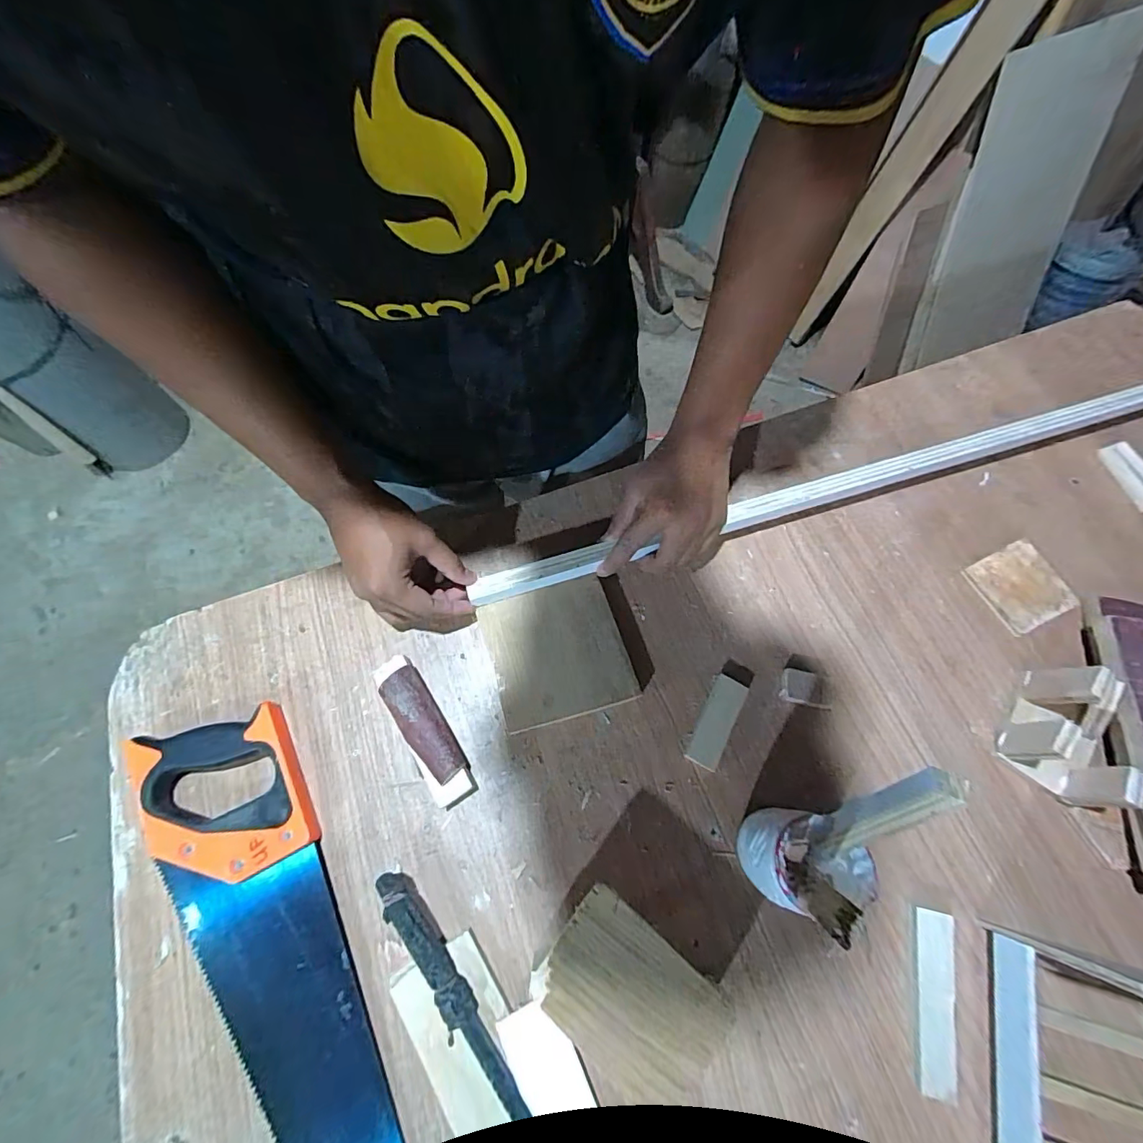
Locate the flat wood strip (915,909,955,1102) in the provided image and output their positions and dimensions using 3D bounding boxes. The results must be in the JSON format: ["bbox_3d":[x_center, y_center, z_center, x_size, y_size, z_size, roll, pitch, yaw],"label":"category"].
[{"bbox_3d":[0.263,0.309,0.360,0.025,0.014,0.110,13,68,5],"label":"flat wood strip"}]

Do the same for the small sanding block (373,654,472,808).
[{"bbox_3d":[-0.127,0.132,0.424,0.037,0.029,0.126,-30,71,-12],"label":"small sanding block"}]

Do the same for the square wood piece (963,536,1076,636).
[{"bbox_3d":[0.433,0.014,0.479,0.078,0.012,0.073,-24,70,-9],"label":"square wood piece"}]

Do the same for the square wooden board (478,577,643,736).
[{"bbox_3d":[-0.015,0.074,0.453,0.117,0.020,0.117,-16,68,-6],"label":"square wooden board"}]

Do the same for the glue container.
[{"bbox_3d":[0.158,0.198,0.350,0.060,0.117,0.057,-1,68,2],"label":"glue container"}]

